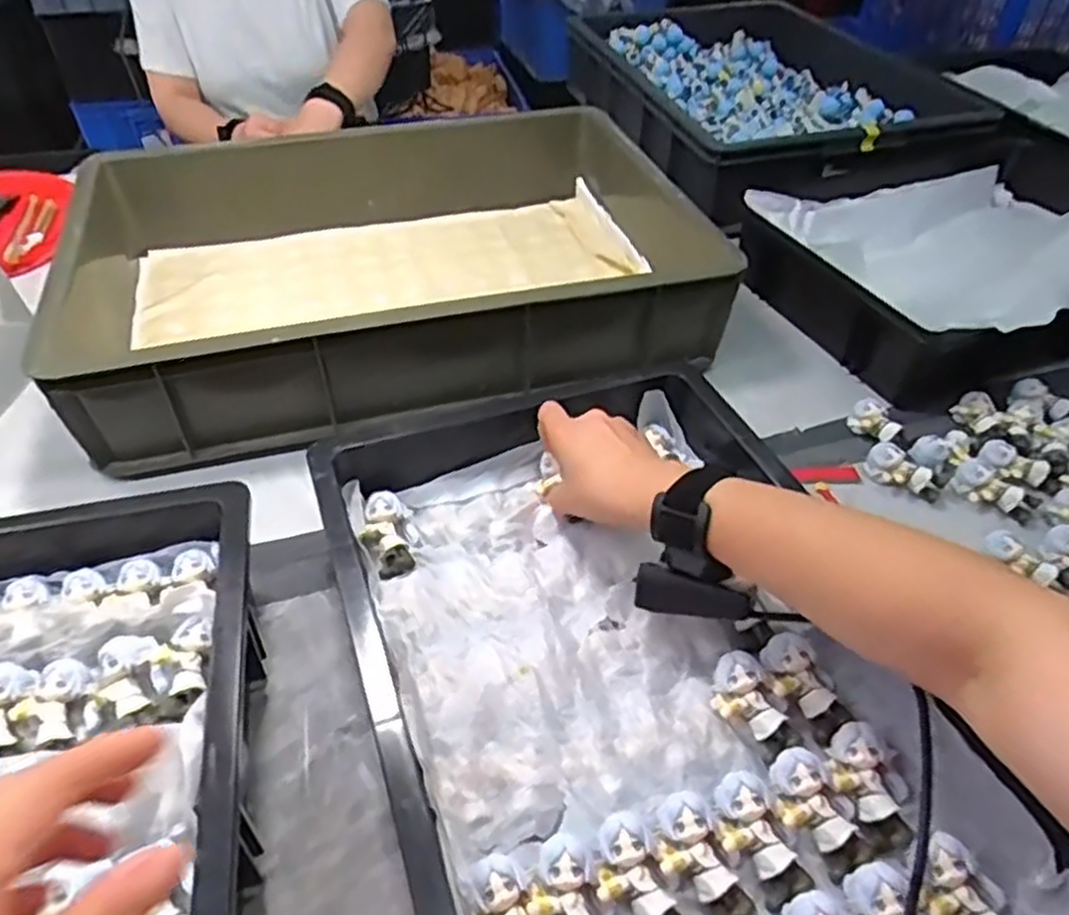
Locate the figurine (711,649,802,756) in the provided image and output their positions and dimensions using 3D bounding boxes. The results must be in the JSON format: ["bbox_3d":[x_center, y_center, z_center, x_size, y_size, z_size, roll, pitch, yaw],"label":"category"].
[{"bbox_3d":[0.133,0.153,0.465,0.037,0.023,0.063,-22,65,-23],"label":"figurine"}]

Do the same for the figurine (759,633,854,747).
[{"bbox_3d":[0.170,0.145,0.478,0.038,0.026,0.066,-21,66,-22],"label":"figurine"}]

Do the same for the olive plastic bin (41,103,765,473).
[{"bbox_3d":[-0.146,-0.186,0.776,0.603,0.141,0.477,-9,45,-10],"label":"olive plastic bin"}]

